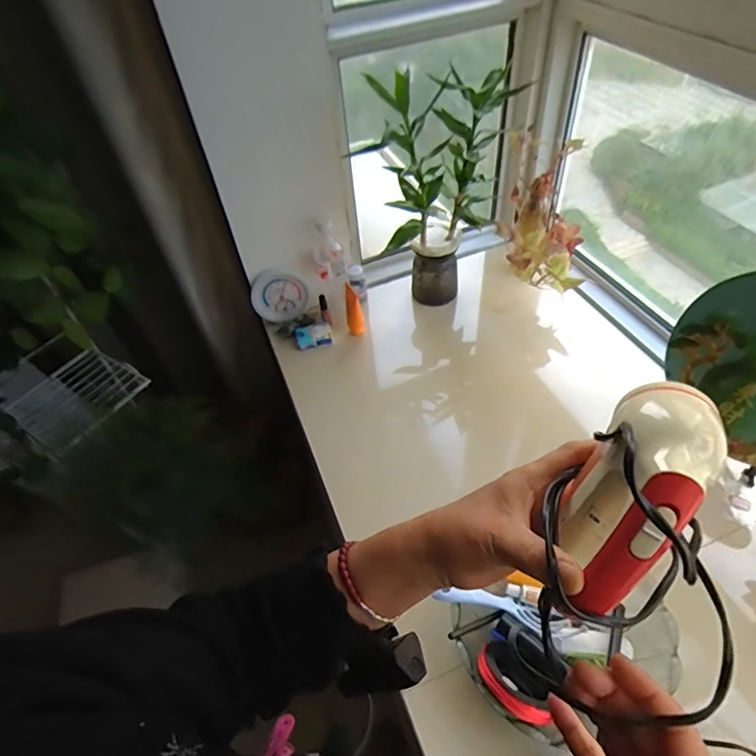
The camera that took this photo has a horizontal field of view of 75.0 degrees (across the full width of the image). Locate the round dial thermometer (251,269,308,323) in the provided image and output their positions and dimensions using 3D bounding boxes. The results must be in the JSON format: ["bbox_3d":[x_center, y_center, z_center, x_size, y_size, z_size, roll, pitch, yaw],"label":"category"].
[{"bbox_3d":[-0.211,-0.178,1.056,0.114,0.109,0.024,-5,49,1],"label":"round dial thermometer"}]

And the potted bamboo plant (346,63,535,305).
[{"bbox_3d":[0.115,-0.350,0.977,0.238,0.440,0.137,-29,52,-18],"label":"potted bamboo plant"}]

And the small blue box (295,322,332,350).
[{"bbox_3d":[-0.136,-0.089,1.056,0.075,0.029,0.050,-12,49,-4],"label":"small blue box"}]

